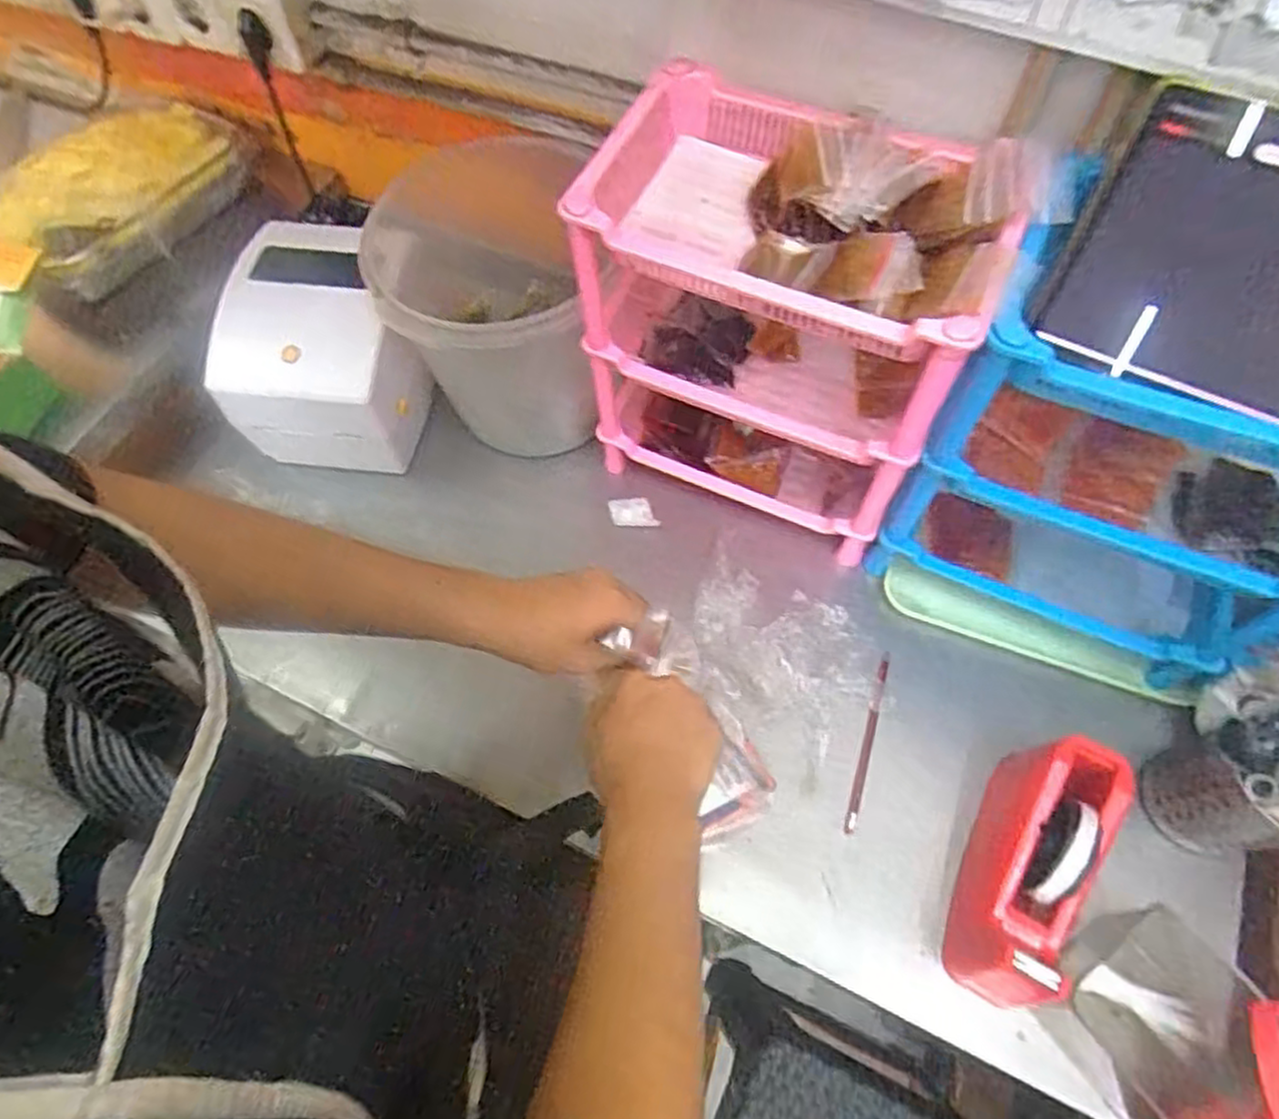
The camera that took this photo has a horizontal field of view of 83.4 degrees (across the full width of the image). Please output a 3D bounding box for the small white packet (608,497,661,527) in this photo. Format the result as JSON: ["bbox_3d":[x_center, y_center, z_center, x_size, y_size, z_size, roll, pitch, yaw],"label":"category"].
[{"bbox_3d":[-0.007,-0.051,0.772,0.054,0.004,0.030,-1,87,16],"label":"small white packet"}]

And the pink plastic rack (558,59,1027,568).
[{"bbox_3d":[0.119,-0.201,0.648,0.296,0.320,0.188,23,66,13],"label":"pink plastic rack"}]

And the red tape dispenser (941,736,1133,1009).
[{"bbox_3d":[0.311,0.245,0.568,0.071,0.107,0.200,26,67,14],"label":"red tape dispenser"}]

